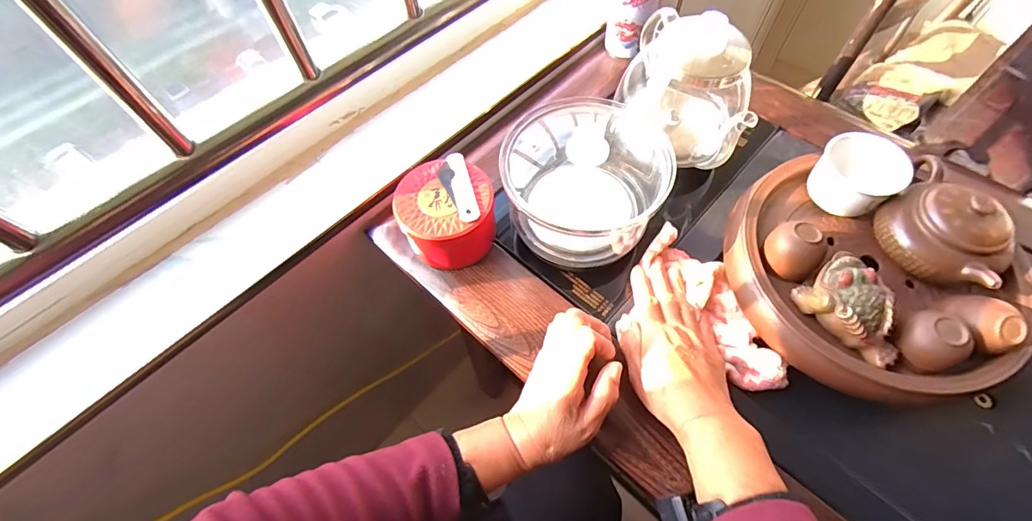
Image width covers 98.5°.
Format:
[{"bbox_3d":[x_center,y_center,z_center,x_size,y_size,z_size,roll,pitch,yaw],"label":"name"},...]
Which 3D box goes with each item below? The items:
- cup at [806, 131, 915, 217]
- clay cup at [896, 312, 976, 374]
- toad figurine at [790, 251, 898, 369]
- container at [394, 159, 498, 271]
[{"bbox_3d":[0.326,-0.078,0.432,0.067,0.059,0.071,-1,61,2],"label":"cup"},{"bbox_3d":[0.335,0.065,0.355,0.036,0.032,0.037,-1,61,2],"label":"clay cup"},{"bbox_3d":[0.285,0.043,0.372,0.053,0.043,0.090,-24,63,-11],"label":"toad figurine"},{"bbox_3d":[-0.071,-0.047,0.478,0.097,0.070,0.093,-1,61,2],"label":"container"}]

